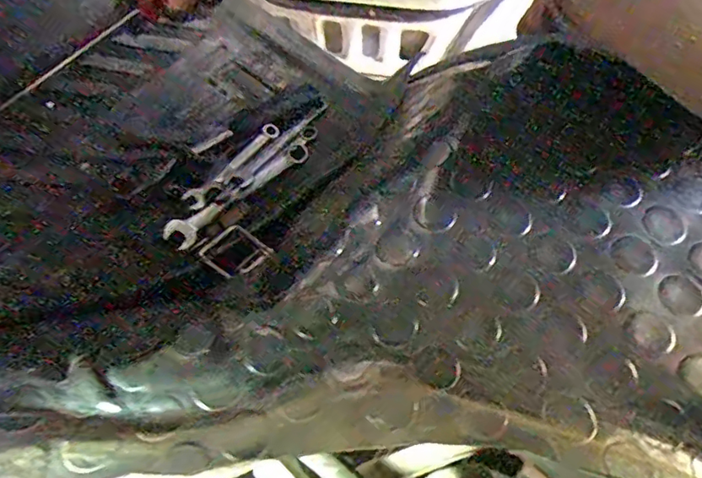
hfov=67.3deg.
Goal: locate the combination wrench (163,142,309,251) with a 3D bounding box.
[{"bbox_3d":[-0.106,-0.047,0.517,0.024,0.009,0.169,41,60,16],"label":"combination wrench"}]

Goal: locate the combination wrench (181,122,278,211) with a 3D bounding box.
[{"bbox_3d":[-0.117,-0.075,0.527,0.018,0.004,0.127,40,61,2],"label":"combination wrench"}]

